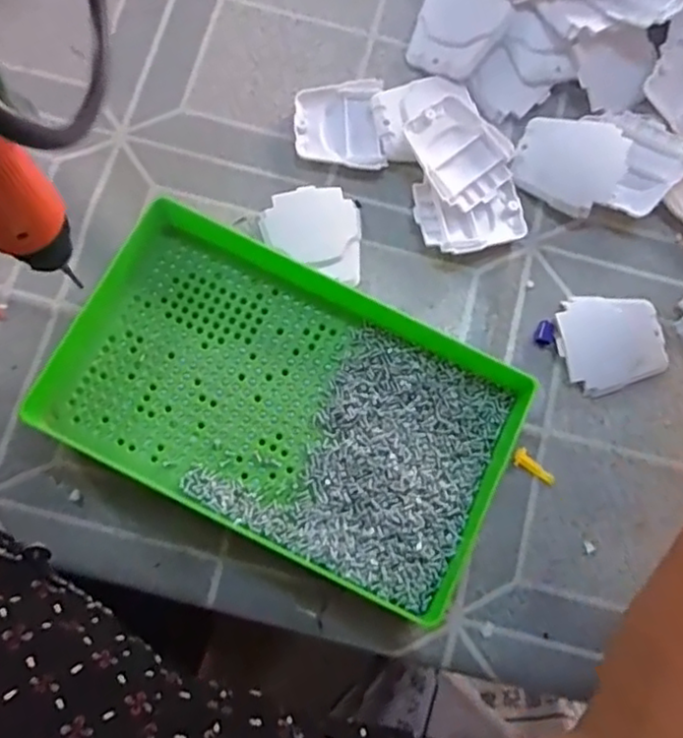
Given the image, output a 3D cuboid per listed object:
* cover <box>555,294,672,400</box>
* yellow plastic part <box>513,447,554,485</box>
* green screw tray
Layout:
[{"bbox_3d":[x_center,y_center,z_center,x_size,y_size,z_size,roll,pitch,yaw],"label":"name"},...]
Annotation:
[{"bbox_3d":[0.169,-0.018,0.421,0.067,0.007,0.061,-15,78,-5],"label":"cover"},{"bbox_3d":[0.116,0.060,0.403,0.011,0.004,0.028,-43,82,-10],"label":"yellow plastic part"},{"bbox_3d":[-0.030,0.023,0.376,0.250,0.030,0.147,27,77,4],"label":"green screw tray"}]

